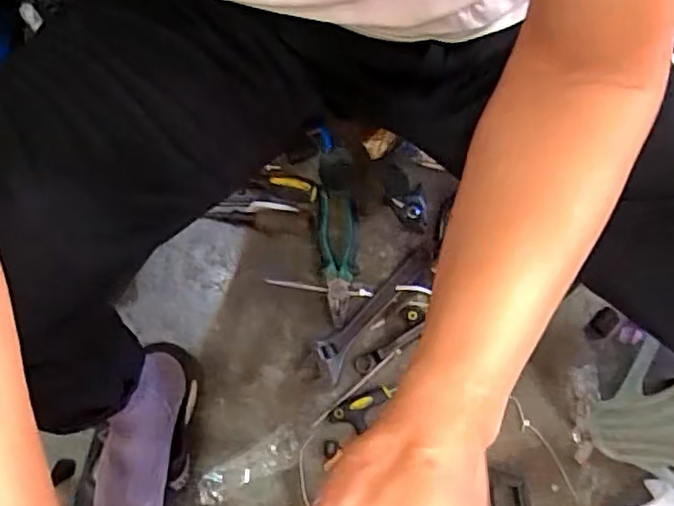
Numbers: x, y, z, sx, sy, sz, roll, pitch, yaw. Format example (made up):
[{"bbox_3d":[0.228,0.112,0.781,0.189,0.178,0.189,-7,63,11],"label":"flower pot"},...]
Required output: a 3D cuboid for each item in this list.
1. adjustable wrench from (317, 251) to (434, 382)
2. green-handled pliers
[{"bbox_3d":[0.048,0.070,0.850,0.047,0.011,0.208,38,79,10],"label":"adjustable wrench"},{"bbox_3d":[0.000,0.007,0.854,0.044,0.015,0.177,-2,75,1],"label":"green-handled pliers"}]

